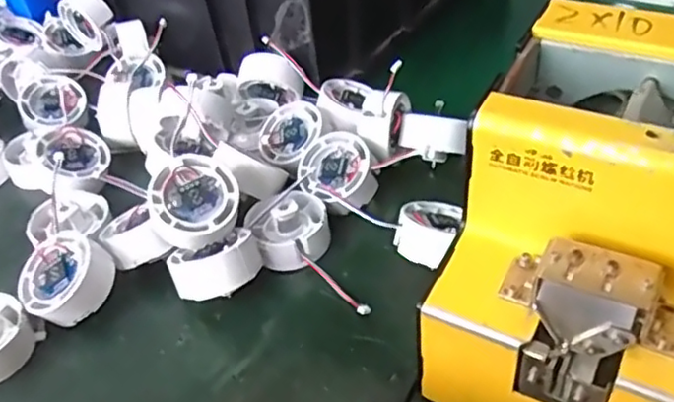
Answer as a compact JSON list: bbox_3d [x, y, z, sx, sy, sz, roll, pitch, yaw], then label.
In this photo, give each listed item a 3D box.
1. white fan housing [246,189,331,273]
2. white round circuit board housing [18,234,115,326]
[{"bbox_3d":[-0.032,0.016,0.422,0.050,0.032,0.052,-4,42,3],"label":"white fan housing"},{"bbox_3d":[-0.169,0.048,0.396,0.054,0.023,0.052,-11,58,19],"label":"white round circuit board housing"}]

